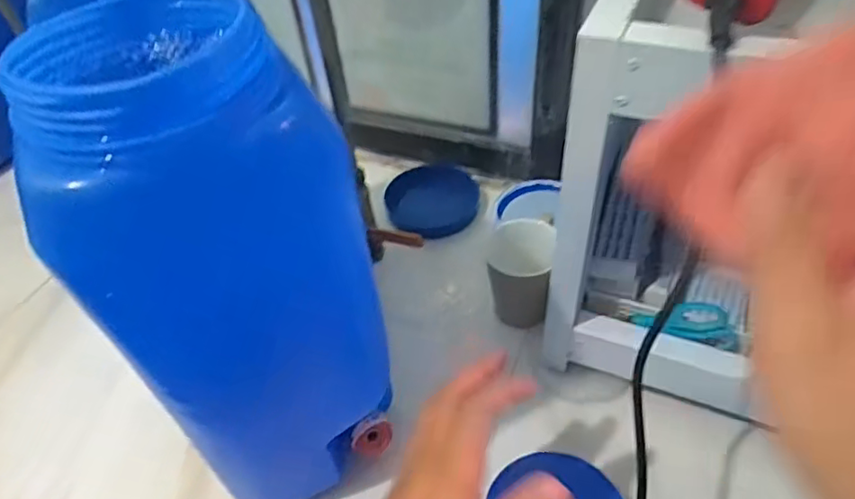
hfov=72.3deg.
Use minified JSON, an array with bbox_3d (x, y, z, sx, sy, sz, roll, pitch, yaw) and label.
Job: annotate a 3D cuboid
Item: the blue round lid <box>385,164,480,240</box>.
[{"bbox_3d":[0.007,-0.069,0.784,0.118,0.017,0.126,-3,47,3],"label":"blue round lid"}]

